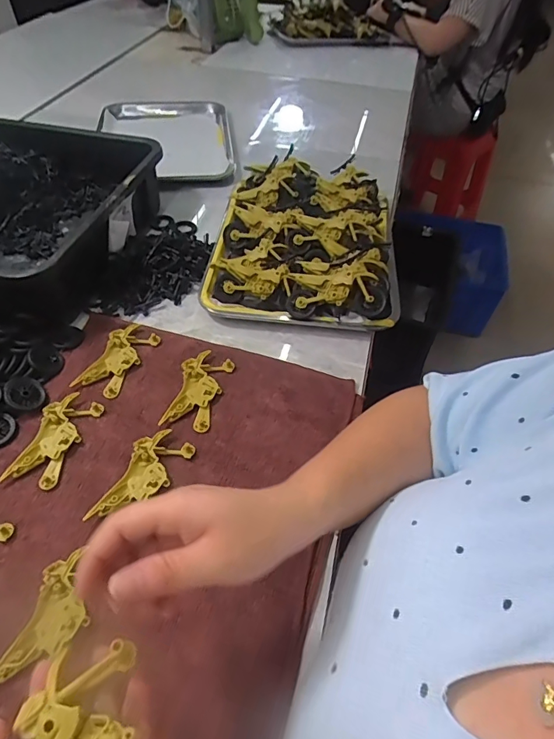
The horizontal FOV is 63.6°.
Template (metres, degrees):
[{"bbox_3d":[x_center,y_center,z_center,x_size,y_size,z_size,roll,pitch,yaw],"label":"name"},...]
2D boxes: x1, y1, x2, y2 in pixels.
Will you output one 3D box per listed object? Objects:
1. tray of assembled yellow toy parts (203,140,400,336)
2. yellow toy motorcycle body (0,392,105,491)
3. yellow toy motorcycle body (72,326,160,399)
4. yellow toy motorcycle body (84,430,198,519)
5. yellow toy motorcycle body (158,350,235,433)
[{"bbox_3d":[0.042,-0.199,0.655,0.253,0.068,0.341,5,50,2],"label":"tray of assembled yellow toy parts"},{"bbox_3d":[-0.222,0.069,0.445,0.052,0.009,0.101,15,50,8],"label":"yellow toy motorcycle body"},{"bbox_3d":[-0.181,-0.013,0.514,0.051,0.012,0.101,16,51,11],"label":"yellow toy motorcycle body"},{"bbox_3d":[-0.126,0.101,0.419,0.050,0.011,0.100,24,52,15],"label":"yellow toy motorcycle body"},{"bbox_3d":[-0.086,0.022,0.489,0.052,0.011,0.099,13,50,8],"label":"yellow toy motorcycle body"}]

